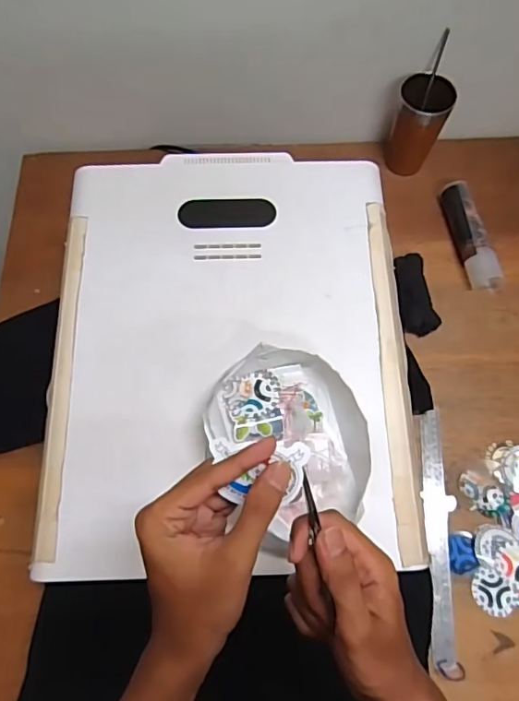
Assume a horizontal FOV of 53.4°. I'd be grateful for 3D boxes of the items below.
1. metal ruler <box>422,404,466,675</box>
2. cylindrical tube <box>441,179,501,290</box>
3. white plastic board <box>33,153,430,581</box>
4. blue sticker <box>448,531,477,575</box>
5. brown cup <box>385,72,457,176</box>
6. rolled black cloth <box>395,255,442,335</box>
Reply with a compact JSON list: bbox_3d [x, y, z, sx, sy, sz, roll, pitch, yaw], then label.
[{"bbox_3d":[0.234,0.241,0.677,0.034,0.009,0.323,-2,69,9],"label":"metal ruler"},{"bbox_3d":[0.333,-0.186,0.820,0.046,0.048,0.186,-12,70,-6],"label":"cylindrical tube"},{"bbox_3d":[-0.033,-0.017,0.602,0.400,0.023,0.500,-2,71,-1],"label":"white plastic board"},{"bbox_3d":[0.264,0.261,0.669,0.036,0.004,0.050,3,69,0],"label":"blue sticker"},{"bbox_3d":[0.252,-0.357,0.833,0.079,0.148,0.068,15,69,5],"label":"brown cup"},{"bbox_3d":[0.234,-0.085,0.784,0.054,0.030,0.123,-5,69,-3],"label":"rolled black cloth"}]

